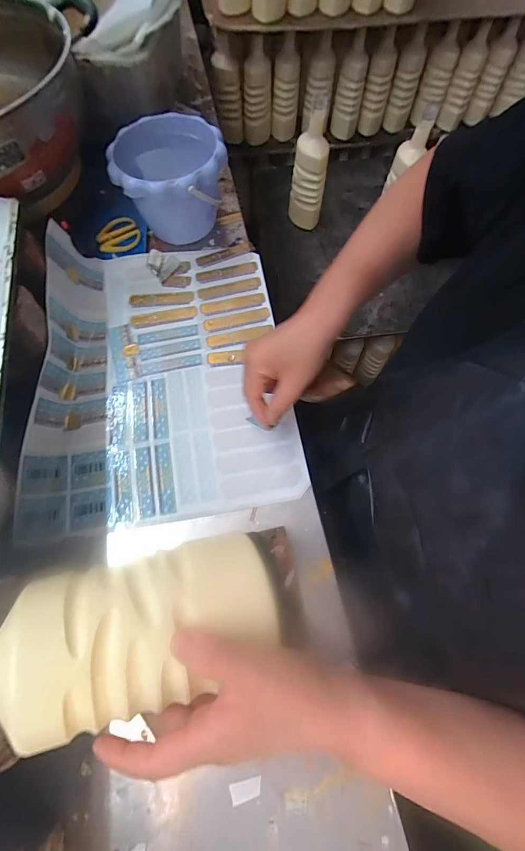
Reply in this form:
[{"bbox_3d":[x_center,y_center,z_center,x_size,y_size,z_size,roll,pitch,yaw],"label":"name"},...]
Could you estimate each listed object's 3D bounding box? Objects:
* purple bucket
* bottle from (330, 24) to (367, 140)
[{"bbox_3d":[-0.132,-0.347,0.519,0.150,0.118,0.153,-4,68,-3],"label":"purple bucket"},{"bbox_3d":[0.262,-1.003,1.059,0.080,0.243,0.065,13,69,4],"label":"bottle"}]

